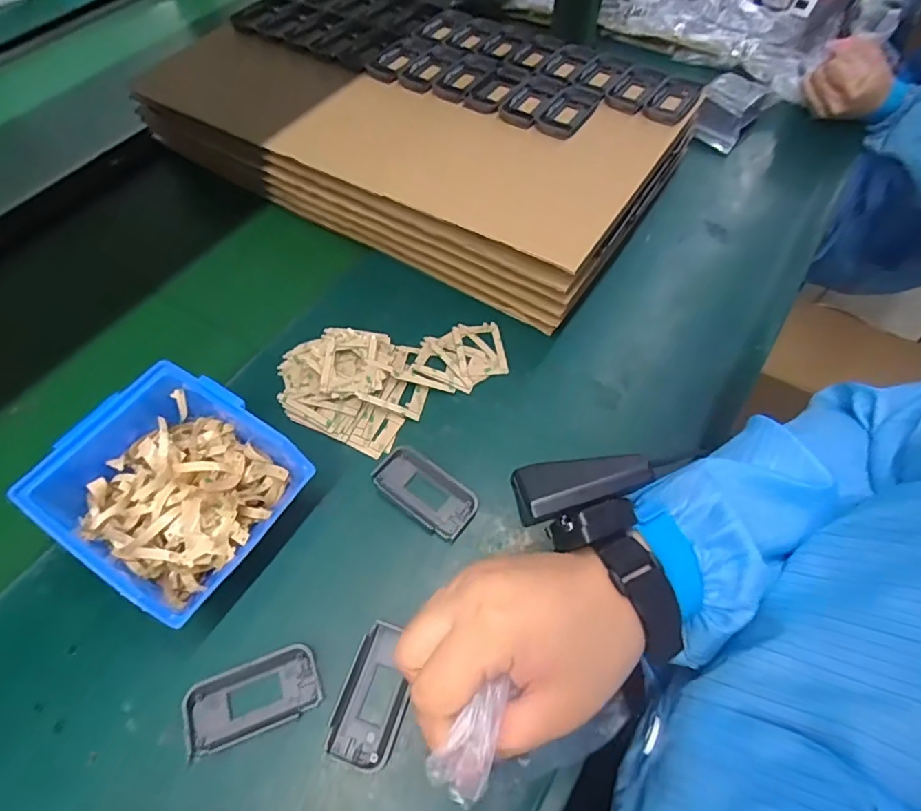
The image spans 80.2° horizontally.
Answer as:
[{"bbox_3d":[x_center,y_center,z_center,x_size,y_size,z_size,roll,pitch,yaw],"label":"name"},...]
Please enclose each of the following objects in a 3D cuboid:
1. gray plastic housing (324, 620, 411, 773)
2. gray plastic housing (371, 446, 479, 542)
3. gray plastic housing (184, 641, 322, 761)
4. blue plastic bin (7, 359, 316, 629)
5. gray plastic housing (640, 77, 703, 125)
[{"bbox_3d":[-0.051,0.171,0.325,0.039,0.007,0.075,16,59,8],"label":"gray plastic housing"},{"bbox_3d":[-0.025,0.060,0.395,0.077,0.004,0.042,32,63,17],"label":"gray plastic housing"},{"bbox_3d":[-0.122,0.172,0.322,0.076,0.008,0.038,-17,61,-12],"label":"gray plastic housing"},{"bbox_3d":[-0.184,0.057,0.360,0.133,0.066,0.121,29,62,15],"label":"blue plastic bin"},{"bbox_3d":[0.207,-0.296,0.533,0.038,0.015,0.069,29,63,18],"label":"gray plastic housing"}]

